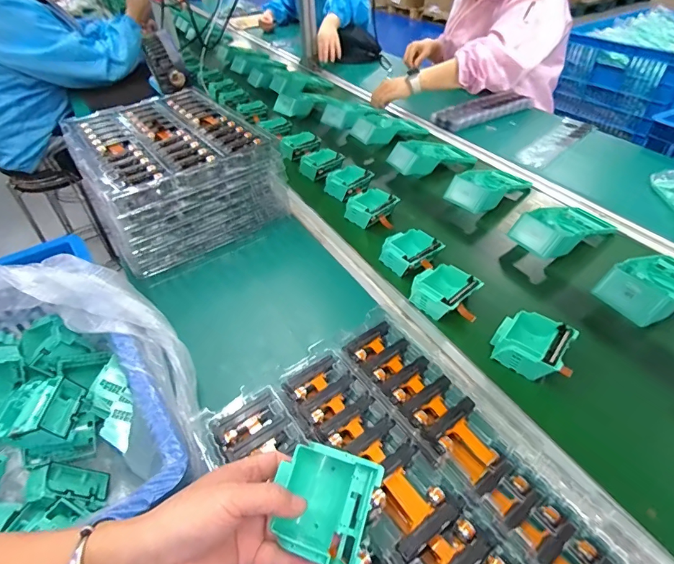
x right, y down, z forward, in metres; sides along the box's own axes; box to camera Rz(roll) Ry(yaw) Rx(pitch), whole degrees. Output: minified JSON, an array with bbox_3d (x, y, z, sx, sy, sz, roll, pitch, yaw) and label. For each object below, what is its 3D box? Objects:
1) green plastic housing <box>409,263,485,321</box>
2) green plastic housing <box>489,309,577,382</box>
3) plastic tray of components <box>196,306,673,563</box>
[{"bbox_3d":[0.150,0.015,0.585,0.080,0.044,0.076,32,53,32],"label":"green plastic housing"},{"bbox_3d":[0.244,0.080,0.509,0.076,0.042,0.087,-35,52,-30],"label":"green plastic housing"},{"bbox_3d":[0.060,0.201,0.369,0.273,0.039,0.367,-25,47,-26],"label":"plastic tray of components"}]

